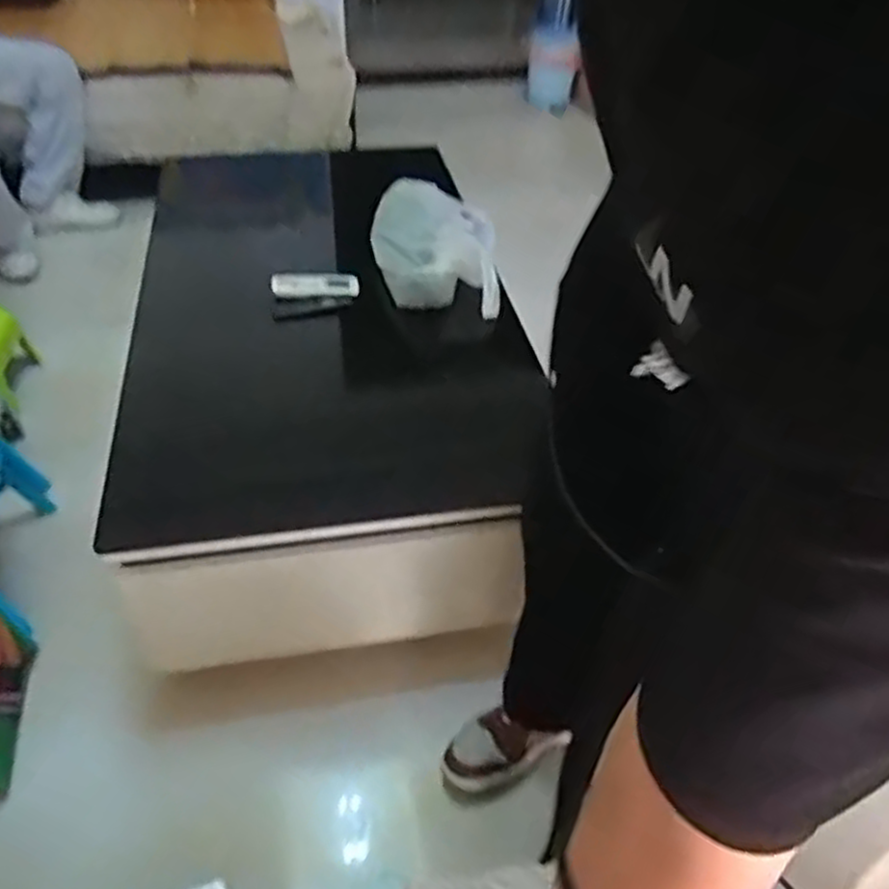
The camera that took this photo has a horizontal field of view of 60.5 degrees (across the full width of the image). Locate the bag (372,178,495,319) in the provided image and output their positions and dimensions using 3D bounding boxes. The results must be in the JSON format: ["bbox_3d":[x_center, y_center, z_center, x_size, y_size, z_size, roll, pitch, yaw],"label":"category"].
[{"bbox_3d":[-0.023,-0.386,1.500,0.239,0.164,0.284,1,41,-2],"label":"bag"}]

